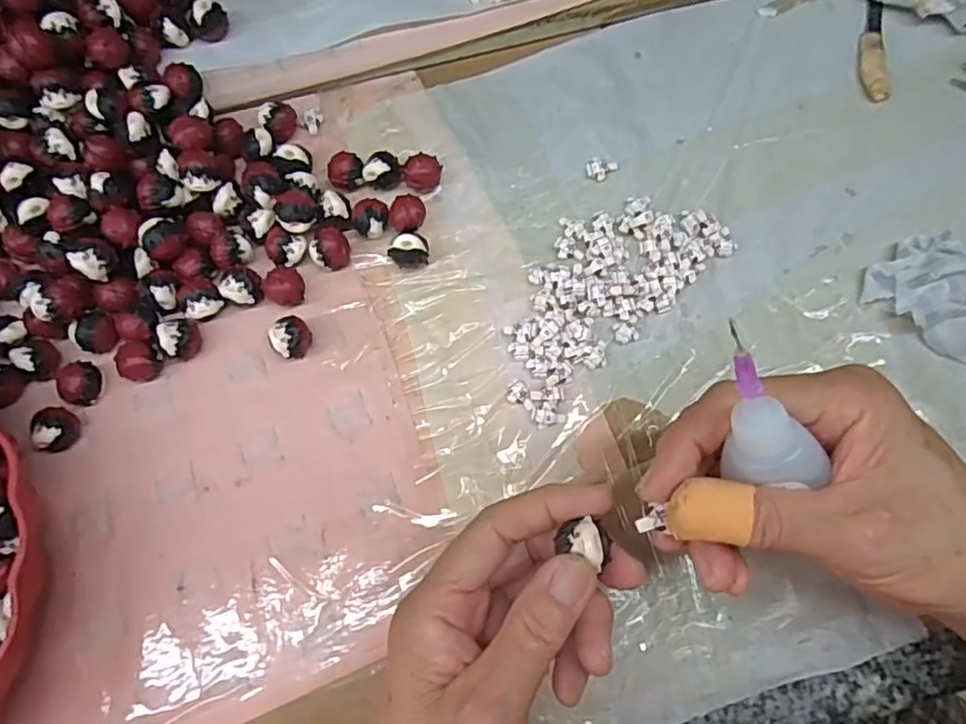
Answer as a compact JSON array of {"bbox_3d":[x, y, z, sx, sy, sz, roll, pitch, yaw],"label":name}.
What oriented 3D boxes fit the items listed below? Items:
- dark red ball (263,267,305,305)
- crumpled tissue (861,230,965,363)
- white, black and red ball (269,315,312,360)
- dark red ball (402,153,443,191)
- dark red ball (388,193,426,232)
[{"bbox_3d":[-0.100,-0.037,0.311,0.020,0.016,0.018,-33,76,-10],"label":"dark red ball"},{"bbox_3d":[0.226,-0.029,0.301,0.042,0.025,0.068,-36,76,-11],"label":"crumpled tissue"},{"bbox_3d":[-0.094,-0.012,0.303,0.016,0.017,0.020,39,76,11],"label":"white, black and red ball"},{"bbox_3d":[-0.032,-0.100,0.331,0.020,0.016,0.016,4,73,0],"label":"dark red ball"},{"bbox_3d":[-0.039,-0.075,0.323,0.018,0.018,0.019,0,73,-1],"label":"dark red ball"}]

